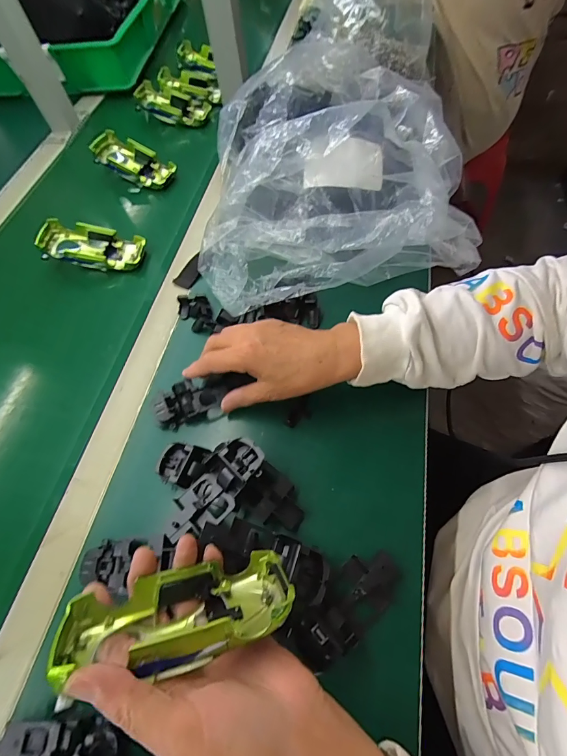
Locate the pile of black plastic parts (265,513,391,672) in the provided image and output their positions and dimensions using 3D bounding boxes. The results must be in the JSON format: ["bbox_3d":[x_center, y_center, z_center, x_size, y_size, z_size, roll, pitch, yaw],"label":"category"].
[{"bbox_3d":[0.049,0.182,0.289,0.103,0.021,0.044,-31,64,-13],"label":"pile of black plastic parts"}]

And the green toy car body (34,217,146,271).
[{"bbox_3d":[-0.264,-0.179,0.506,0.134,0.038,0.057,6,59,-6],"label":"green toy car body"}]

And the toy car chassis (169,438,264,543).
[{"bbox_3d":[-0.061,0.097,0.320,0.044,0.027,0.097,32,68,19],"label":"toy car chassis"}]

